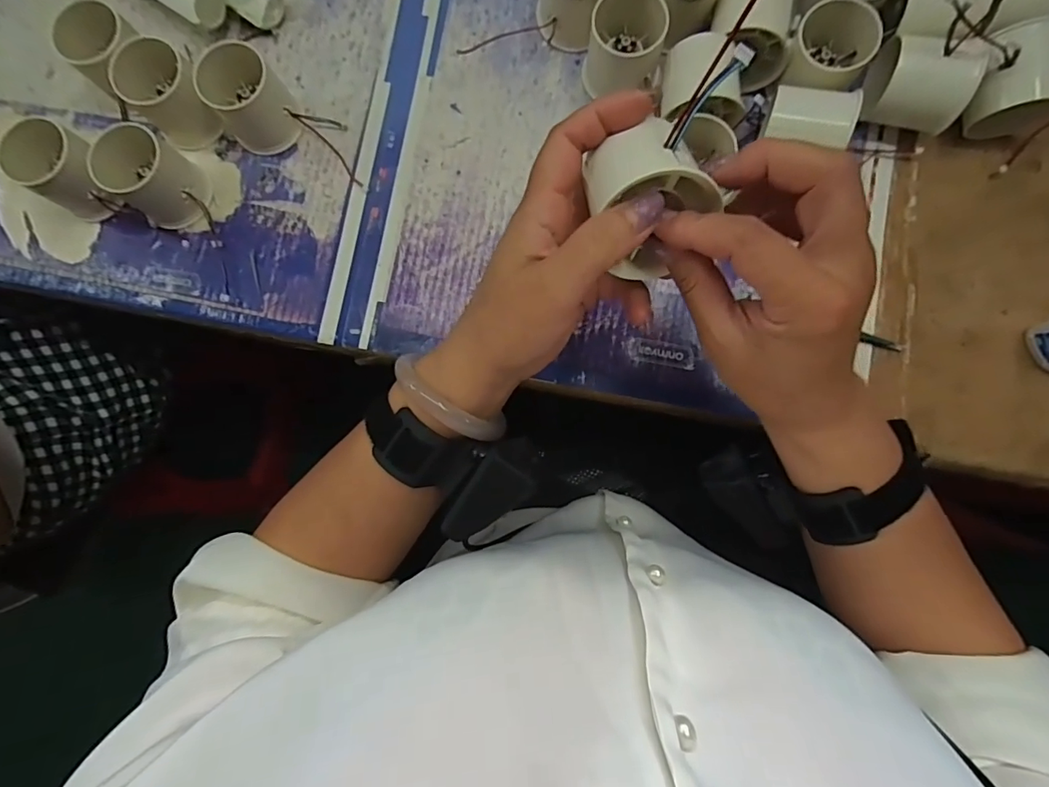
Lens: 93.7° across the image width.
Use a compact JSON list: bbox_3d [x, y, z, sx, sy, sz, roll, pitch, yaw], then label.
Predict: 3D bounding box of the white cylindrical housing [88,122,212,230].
[{"bbox_3d":[-0.268,-0.155,0.357,0.059,0.048,0.052,32,88,4],"label":"white cylindrical housing"}]

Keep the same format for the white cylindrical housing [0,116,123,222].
[{"bbox_3d":[-0.327,-0.160,0.356,0.054,0.056,0.052,27,87,4],"label":"white cylindrical housing"}]

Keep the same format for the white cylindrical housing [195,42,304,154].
[{"bbox_3d":[-0.200,-0.213,0.360,0.052,0.051,0.050,0,86,3],"label":"white cylindrical housing"}]

